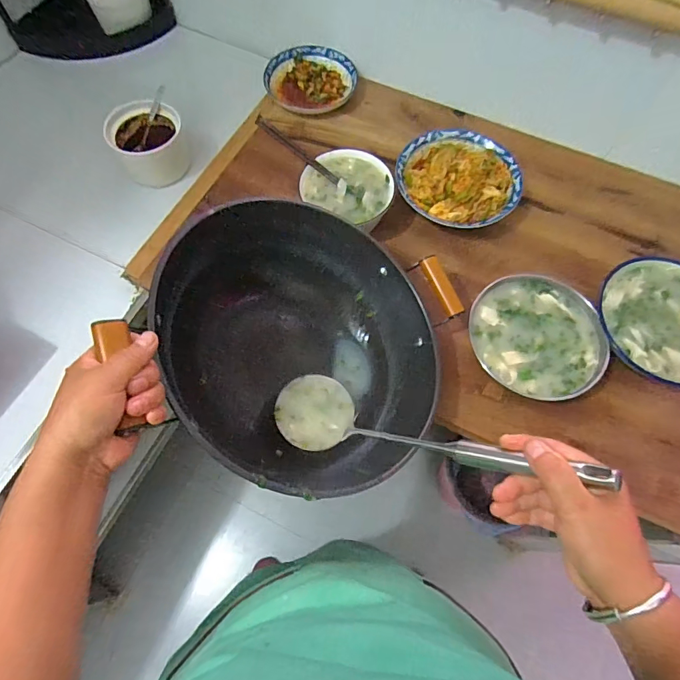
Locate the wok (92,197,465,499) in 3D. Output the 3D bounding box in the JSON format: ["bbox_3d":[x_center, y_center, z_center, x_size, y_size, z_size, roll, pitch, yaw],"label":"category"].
[{"bbox_3d":[-0.065,0.012,0.639,0.414,0.115,0.414,20,91,18],"label":"wok"}]

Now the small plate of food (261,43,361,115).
[{"bbox_3d":[-0.064,-0.513,0.851,0.173,0.036,0.164,0,66,0],"label":"small plate of food"}]

